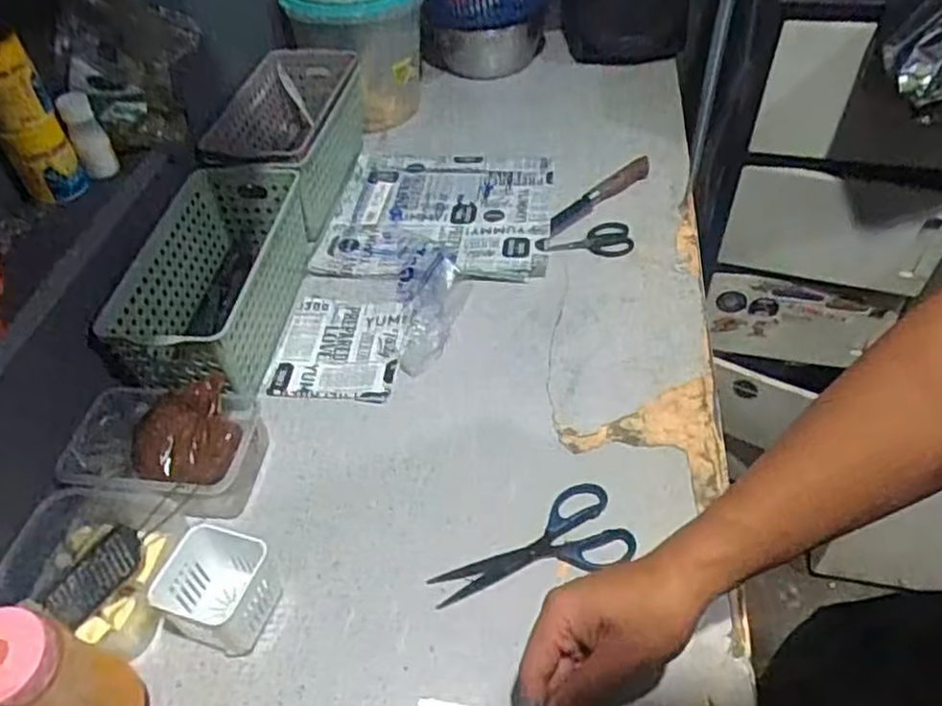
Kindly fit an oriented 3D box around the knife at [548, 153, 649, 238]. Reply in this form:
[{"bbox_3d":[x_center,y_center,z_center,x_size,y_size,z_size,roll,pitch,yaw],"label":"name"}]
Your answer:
[{"bbox_3d":[0.169,-0.216,0.965,0.196,0.017,0.043,-32,52,-23],"label":"knife"}]

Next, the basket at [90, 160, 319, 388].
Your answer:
[{"bbox_3d":[-0.278,-0.078,0.798,0.125,0.126,0.282,2,47,7],"label":"basket"}]

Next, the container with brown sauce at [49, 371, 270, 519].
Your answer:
[{"bbox_3d":[-0.286,0.085,0.685,0.160,0.067,0.127,3,47,8],"label":"container with brown sauce"}]

